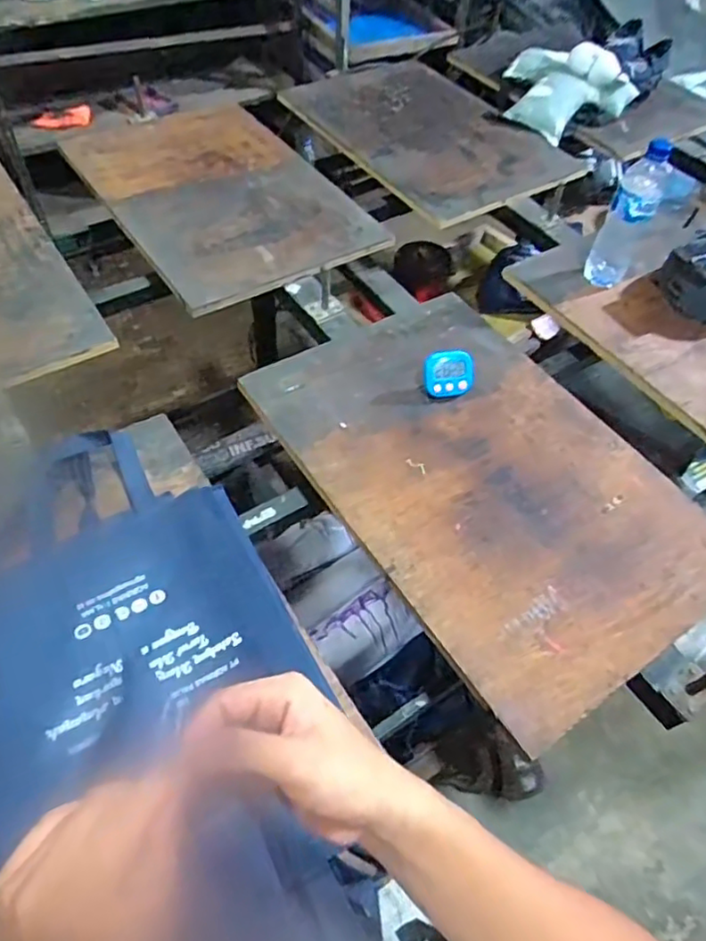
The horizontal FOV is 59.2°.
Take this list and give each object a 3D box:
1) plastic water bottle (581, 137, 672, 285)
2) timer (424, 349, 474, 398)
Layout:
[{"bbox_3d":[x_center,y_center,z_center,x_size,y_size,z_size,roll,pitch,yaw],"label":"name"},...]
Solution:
[{"bbox_3d":[0.439,-0.397,0.992,0.080,0.211,0.061,27,55,14],"label":"plastic water bottle"},{"bbox_3d":[0.131,-0.133,0.851,0.067,0.062,0.016,-7,9,9],"label":"timer"}]

